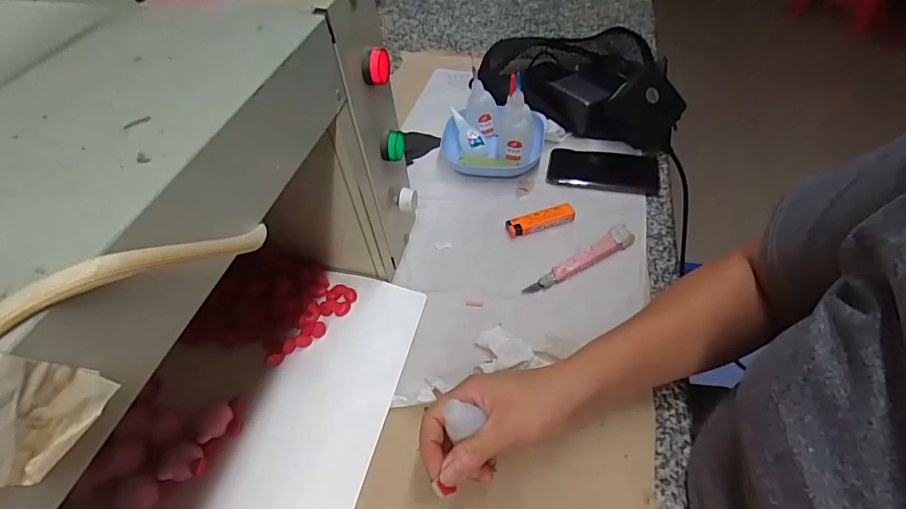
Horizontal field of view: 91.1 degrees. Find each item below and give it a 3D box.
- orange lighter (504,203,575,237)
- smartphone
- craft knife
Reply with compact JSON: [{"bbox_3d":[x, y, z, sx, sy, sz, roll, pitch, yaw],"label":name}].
[{"bbox_3d":[0.104,-0.041,0.532,0.081,0.016,0.023,-13,51,-8],"label":"orange lighter"},{"bbox_3d":[0.195,-0.112,0.580,0.135,0.009,0.073,12,52,12],"label":"smartphone"},{"bbox_3d":[0.140,0.008,0.488,0.142,0.015,0.026,-28,55,-19],"label":"craft knife"}]

